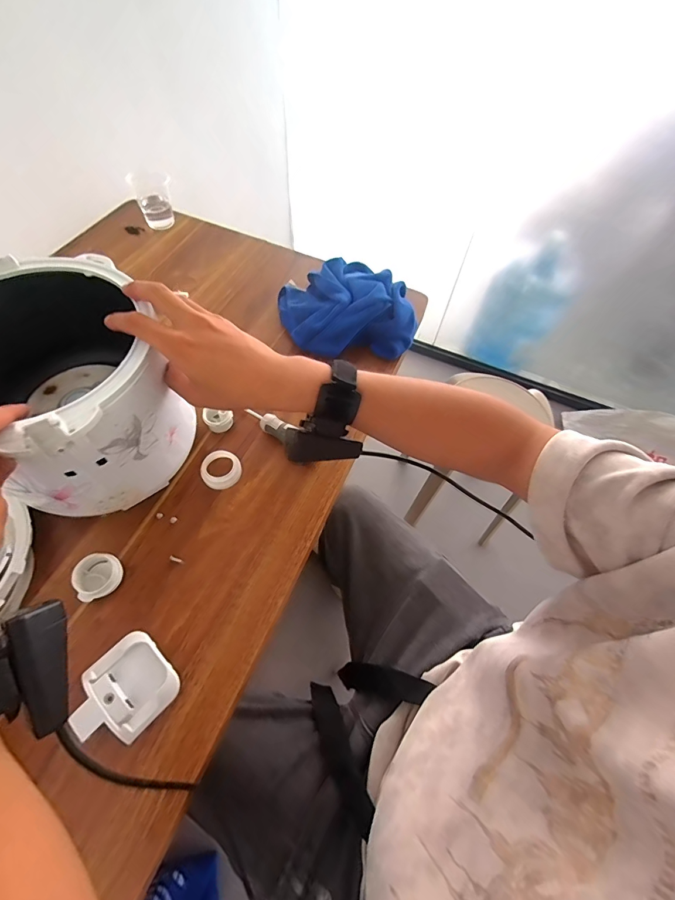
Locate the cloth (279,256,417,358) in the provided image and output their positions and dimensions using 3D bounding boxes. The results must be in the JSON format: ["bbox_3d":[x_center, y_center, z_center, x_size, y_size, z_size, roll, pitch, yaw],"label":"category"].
[{"bbox_3d":[0.013,-0.216,0.577,0.193,0.061,0.155,-1,60,-3],"label":"cloth"}]

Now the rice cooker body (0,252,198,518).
[{"bbox_3d":[-0.255,-0.059,0.385,0.202,0.167,0.203,30,63,14],"label":"rice cooker body"}]

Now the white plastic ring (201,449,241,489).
[{"bbox_3d":[-0.136,0.023,0.452,0.044,0.017,0.041,1,60,-2],"label":"white plastic ring"}]

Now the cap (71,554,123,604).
[{"bbox_3d":[-0.237,0.125,0.384,0.038,0.024,0.038,1,60,-2],"label":"cap"}]

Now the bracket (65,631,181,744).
[{"bbox_3d":[-0.188,0.211,0.340,0.073,0.019,0.076,39,66,18],"label":"bracket"}]

